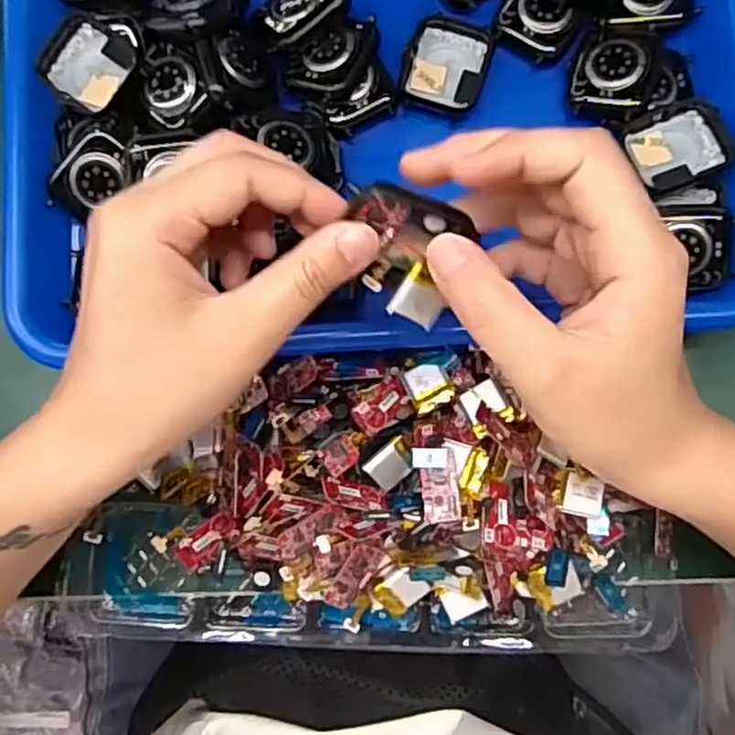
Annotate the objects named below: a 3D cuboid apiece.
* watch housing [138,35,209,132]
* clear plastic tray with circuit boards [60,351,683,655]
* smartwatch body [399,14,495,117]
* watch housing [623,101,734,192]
[{"bbox_3d":[-0.084,-0.124,0.312,0.029,0.010,0.040,-8,81,-1],"label":"watch housing"},{"bbox_3d":[0.006,0.059,0.308,0.248,0.049,0.123,2,81,1],"label":"clear plastic tray with circuit boards"},{"bbox_3d":[0.036,-0.139,0.332,0.037,0.008,0.040,16,82,3],"label":"smartwatch body"},{"bbox_3d":[0.137,-0.098,0.318,0.038,0.009,0.035,-23,82,-3],"label":"watch housing"}]

